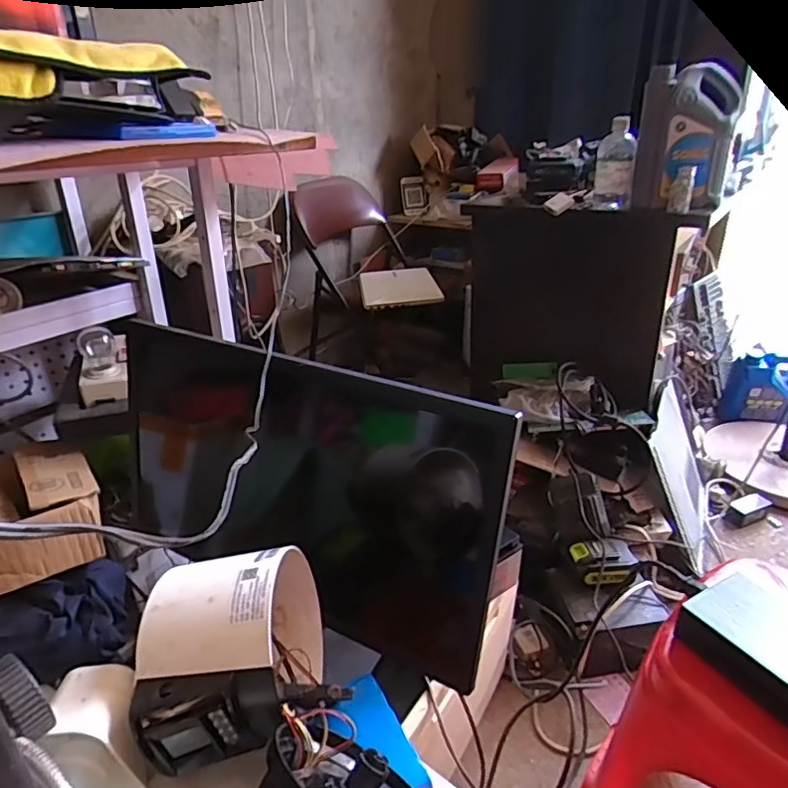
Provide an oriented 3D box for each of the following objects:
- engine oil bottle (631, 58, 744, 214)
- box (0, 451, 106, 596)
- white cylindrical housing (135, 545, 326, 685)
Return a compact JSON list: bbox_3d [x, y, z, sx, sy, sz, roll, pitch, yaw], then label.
[{"bbox_3d":[0.600,-0.528,1.145,0.172,0.265,0.158,12,28,23],"label":"engine oil bottle"},{"bbox_3d":[-0.586,0.182,0.873,0.209,0.096,0.257,-19,31,-34],"label":"box"},{"bbox_3d":[-0.128,0.190,0.459,0.120,0.121,0.126,-1,26,-1],"label":"white cylindrical housing"}]

